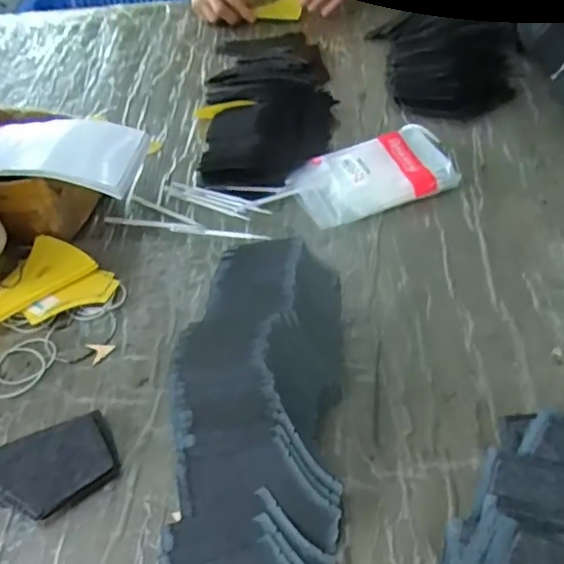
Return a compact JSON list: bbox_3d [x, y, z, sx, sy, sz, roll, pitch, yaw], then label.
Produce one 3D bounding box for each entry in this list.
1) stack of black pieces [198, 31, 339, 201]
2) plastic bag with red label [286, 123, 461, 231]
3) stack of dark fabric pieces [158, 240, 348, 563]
[{"bbox_3d":[-0.018,-0.252,0.795,0.164,0.041,0.394,-6,45,2],"label":"stack of black pieces"},{"bbox_3d":[0.102,-0.119,0.658,0.171,0.027,0.099,-20,46,-12],"label":"plastic bag with red label"},{"bbox_3d":[-0.019,0.115,0.416,0.120,0.054,0.371,-2,45,6],"label":"stack of dark fabric pieces"}]

